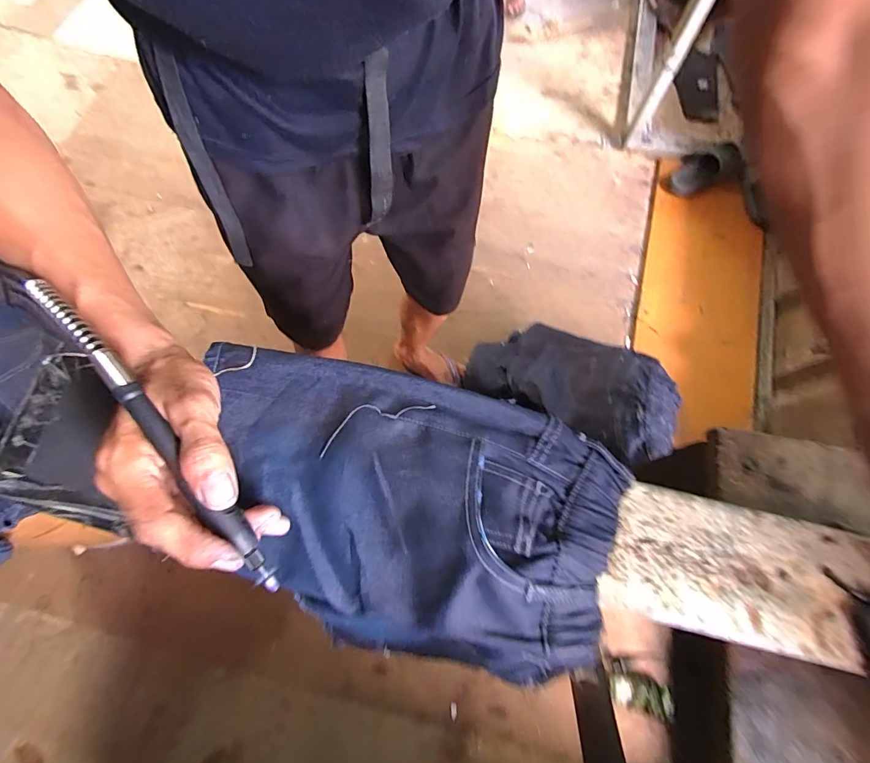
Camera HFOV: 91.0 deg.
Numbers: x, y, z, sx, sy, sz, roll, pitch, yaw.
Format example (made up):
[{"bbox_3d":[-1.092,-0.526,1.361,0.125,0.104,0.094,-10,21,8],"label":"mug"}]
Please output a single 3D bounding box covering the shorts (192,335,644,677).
[{"bbox_3d":[-0.026,0.084,0.306,0.303,0.036,0.178,15,69,8],"label":"shorts"}]

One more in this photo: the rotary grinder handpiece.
[{"bbox_3d":[-0.167,0.029,0.254,0.017,0.022,0.233,-38,90,-12],"label":"rotary grinder handpiece"}]

